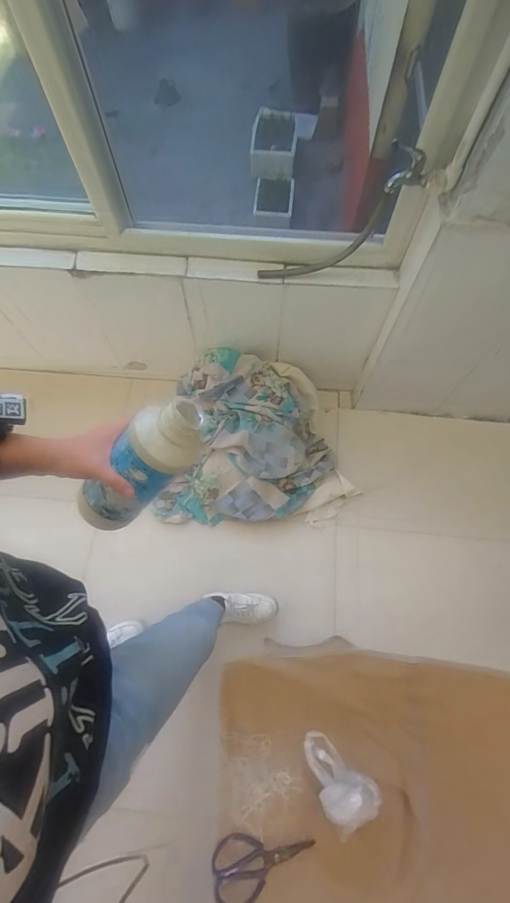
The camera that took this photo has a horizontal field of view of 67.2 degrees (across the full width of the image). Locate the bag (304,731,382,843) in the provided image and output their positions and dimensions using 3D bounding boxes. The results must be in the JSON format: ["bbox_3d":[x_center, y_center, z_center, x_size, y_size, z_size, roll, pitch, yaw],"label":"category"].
[{"bbox_3d":[0.160,0.620,0.722,0.106,0.063,0.180,-29,71,-11],"label":"bag"}]

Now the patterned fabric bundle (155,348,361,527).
[{"bbox_3d":[-0.011,-0.039,1.260,0.649,0.264,0.501,-1,69,0],"label":"patterned fabric bundle"}]

